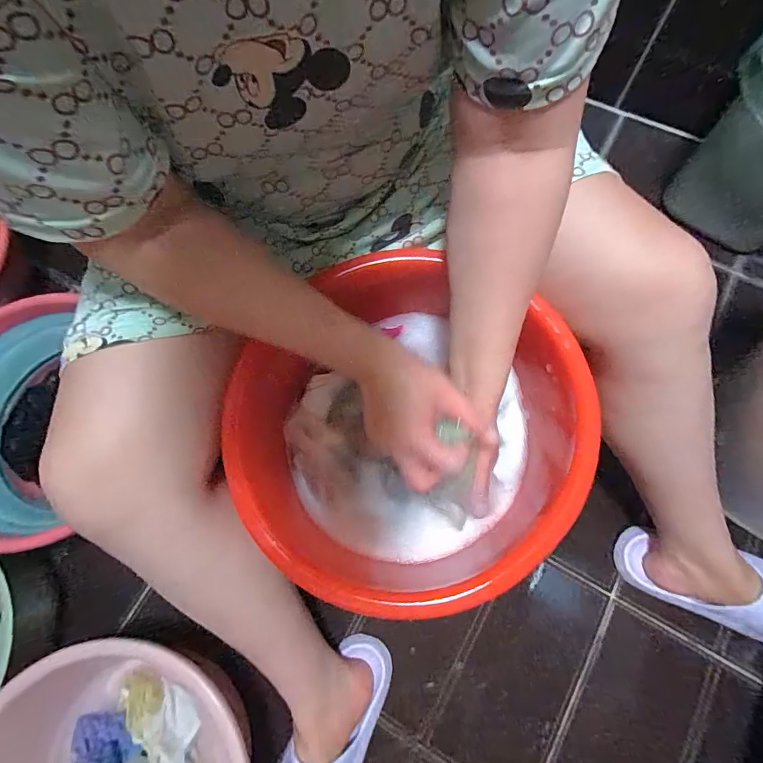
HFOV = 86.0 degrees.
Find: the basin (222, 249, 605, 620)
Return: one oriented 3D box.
[{"bbox_3d":[0.033,0.060,0.449,0.339,0.155,0.308,-40,76,-10],"label":"basin"}]

